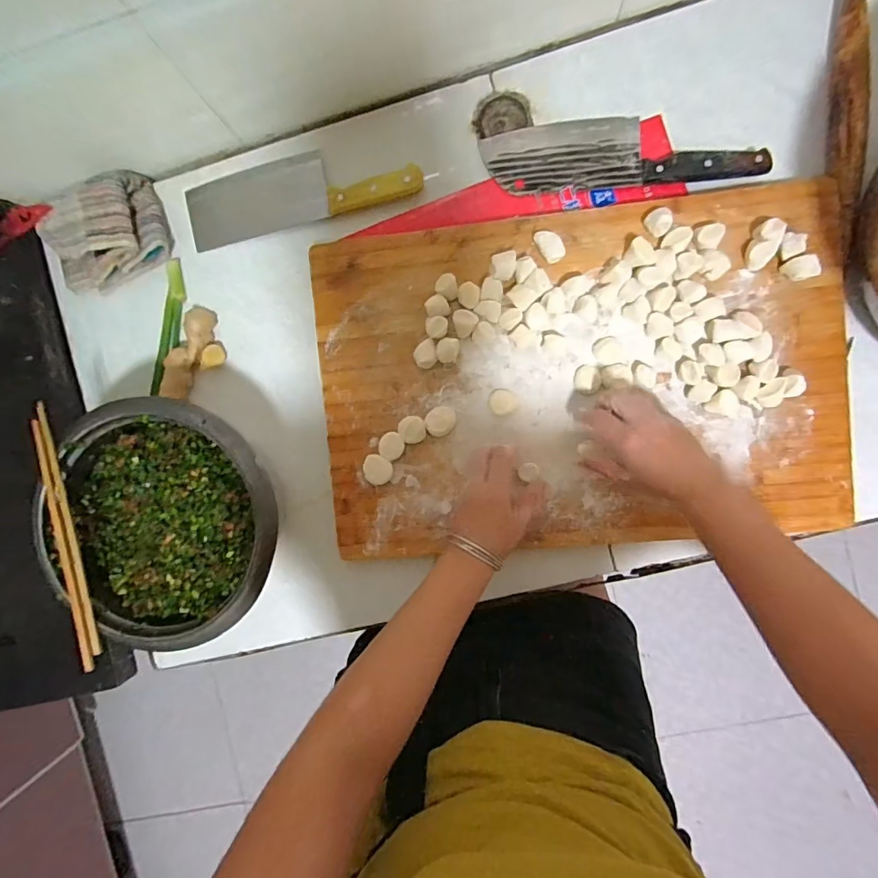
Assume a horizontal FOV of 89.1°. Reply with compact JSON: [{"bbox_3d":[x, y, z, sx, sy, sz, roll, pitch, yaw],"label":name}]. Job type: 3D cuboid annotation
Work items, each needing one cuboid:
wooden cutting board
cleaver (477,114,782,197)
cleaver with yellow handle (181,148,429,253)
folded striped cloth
[{"bbox_3d":[0.144,-0.065,0.487,0.558,0.032,0.364,-5,89,7],"label":"wooden cutting board"},{"bbox_3d":[0.198,-0.321,0.493,0.291,0.017,0.079,-1,90,7],"label":"cleaver"},{"bbox_3d":[-0.168,-0.304,0.537,0.286,0.033,0.085,-11,88,7],"label":"cleaver with yellow handle"},{"bbox_3d":[-0.413,-0.249,0.542,0.157,0.054,0.112,-16,92,6],"label":"folded striped cloth"}]

